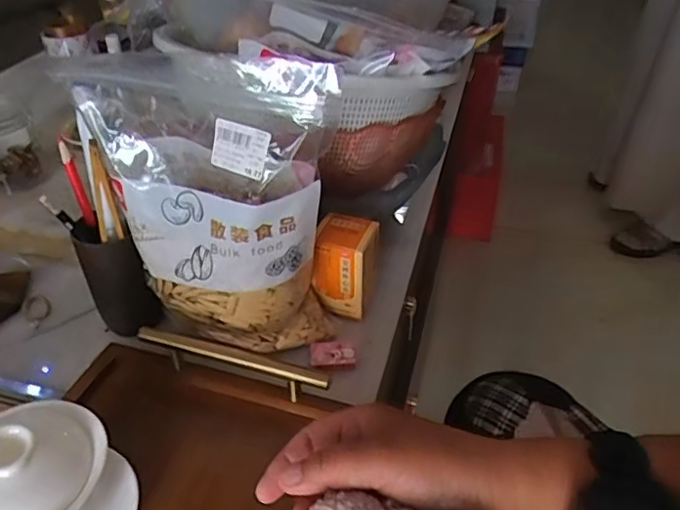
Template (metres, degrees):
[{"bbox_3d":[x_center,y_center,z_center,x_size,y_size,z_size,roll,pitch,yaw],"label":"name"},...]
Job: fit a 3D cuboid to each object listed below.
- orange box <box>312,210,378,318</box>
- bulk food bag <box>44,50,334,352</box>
[{"bbox_3d":[0.006,0.012,0.510,0.050,0.083,0.048,8,38,11],"label":"orange box"},{"bbox_3d":[-0.091,-0.025,0.429,0.181,0.238,0.077,4,38,7],"label":"bulk food bag"}]

